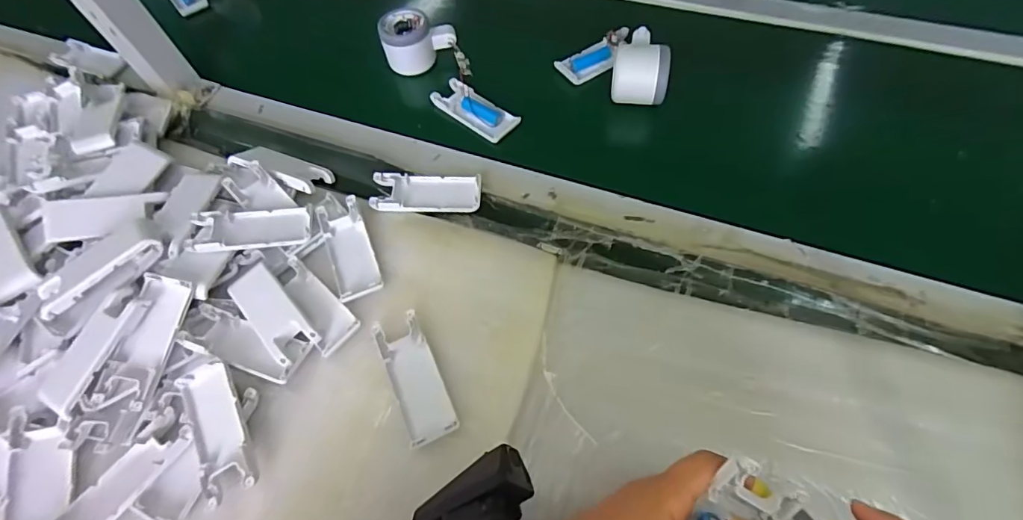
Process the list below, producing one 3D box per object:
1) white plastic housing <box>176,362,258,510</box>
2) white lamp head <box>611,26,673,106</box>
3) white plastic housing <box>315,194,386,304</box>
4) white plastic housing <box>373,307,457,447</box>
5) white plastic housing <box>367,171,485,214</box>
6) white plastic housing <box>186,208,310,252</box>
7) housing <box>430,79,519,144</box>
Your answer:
[{"bbox_3d":[-0.221,0.127,0.367,0.039,0.015,0.100,-26,61,-11],"label":"white plastic housing"},{"bbox_3d":[0.136,-0.202,0.525,0.058,0.056,0.080,4,60,6],"label":"white lamp head"},{"bbox_3d":[-0.146,-0.010,0.443,0.038,0.010,0.102,-22,61,-8],"label":"white plastic housing"},{"bbox_3d":[-0.075,0.089,0.379,0.038,0.008,0.101,-23,61,-9],"label":"white plastic housing"},{"bbox_3d":[-0.081,-0.065,0.473,0.102,0.012,0.044,2,60,5],"label":"white plastic housing"},{"bbox_3d":[-0.236,-0.029,0.449,0.100,0.021,0.044,-11,60,-2],"label":"white plastic housing"},{"bbox_3d":[-0.042,-0.166,0.542,0.100,0.012,0.042,36,69,22],"label":"housing"}]

